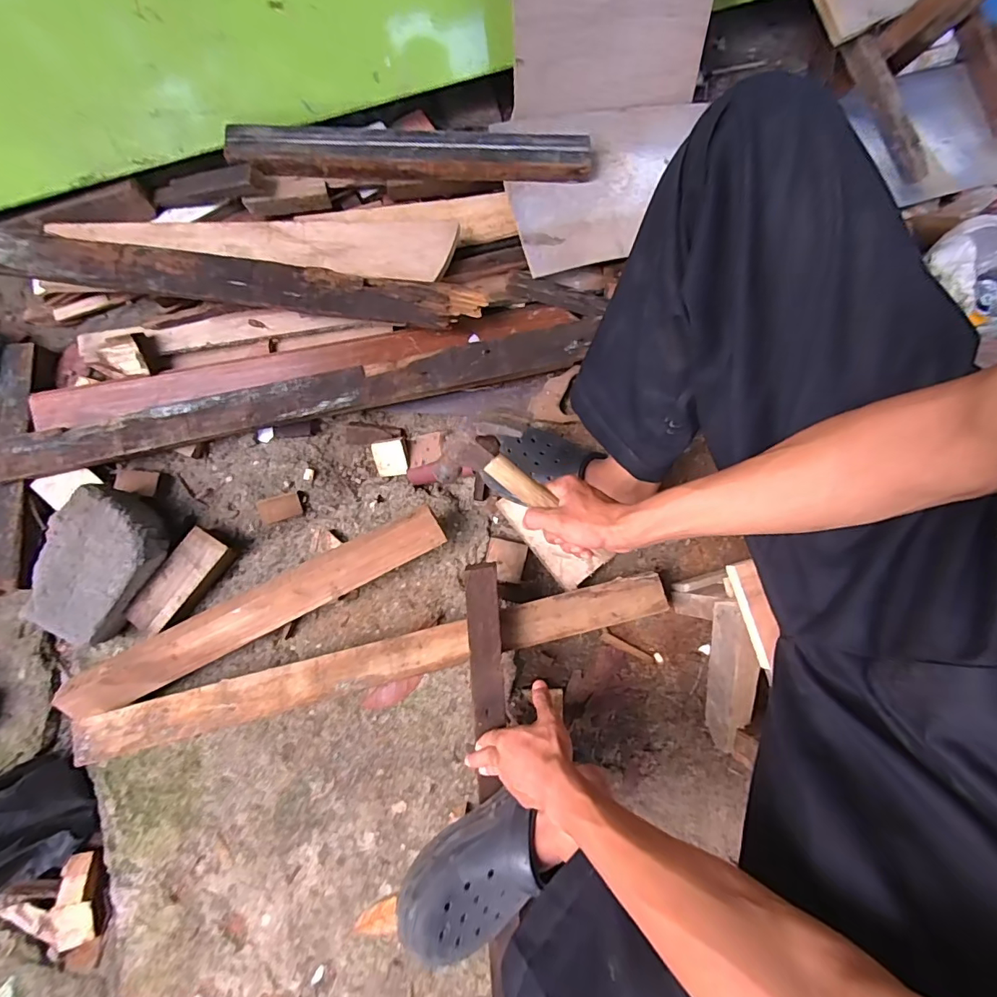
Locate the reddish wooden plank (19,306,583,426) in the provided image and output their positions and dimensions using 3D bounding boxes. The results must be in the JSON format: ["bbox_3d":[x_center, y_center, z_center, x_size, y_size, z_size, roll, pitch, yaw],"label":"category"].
[{"bbox_3d":[-0.285,-0.208,0.735,0.812,0.030,0.090,-9,81,-4],"label":"reddish wooden plank"}]

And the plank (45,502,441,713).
[{"bbox_3d":[-0.321,0.154,0.645,0.526,0.020,0.063,-26,110,-3],"label":"plank"}]

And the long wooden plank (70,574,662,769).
[{"bbox_3d":[-0.151,0.220,0.642,0.779,0.016,0.062,-14,82,-4],"label":"long wooden plank"}]

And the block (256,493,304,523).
[{"bbox_3d":[-0.339,0.013,0.746,0.063,0.019,0.039,-19,82,-5],"label":"block"}]

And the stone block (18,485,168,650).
[{"bbox_3d":[-0.558,0.094,0.663,0.123,0.069,0.204,26,81,2],"label":"stone block"}]

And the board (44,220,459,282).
[{"bbox_3d":[-0.349,-0.369,0.698,0.563,0.028,0.082,1,80,-1],"label":"board"}]

